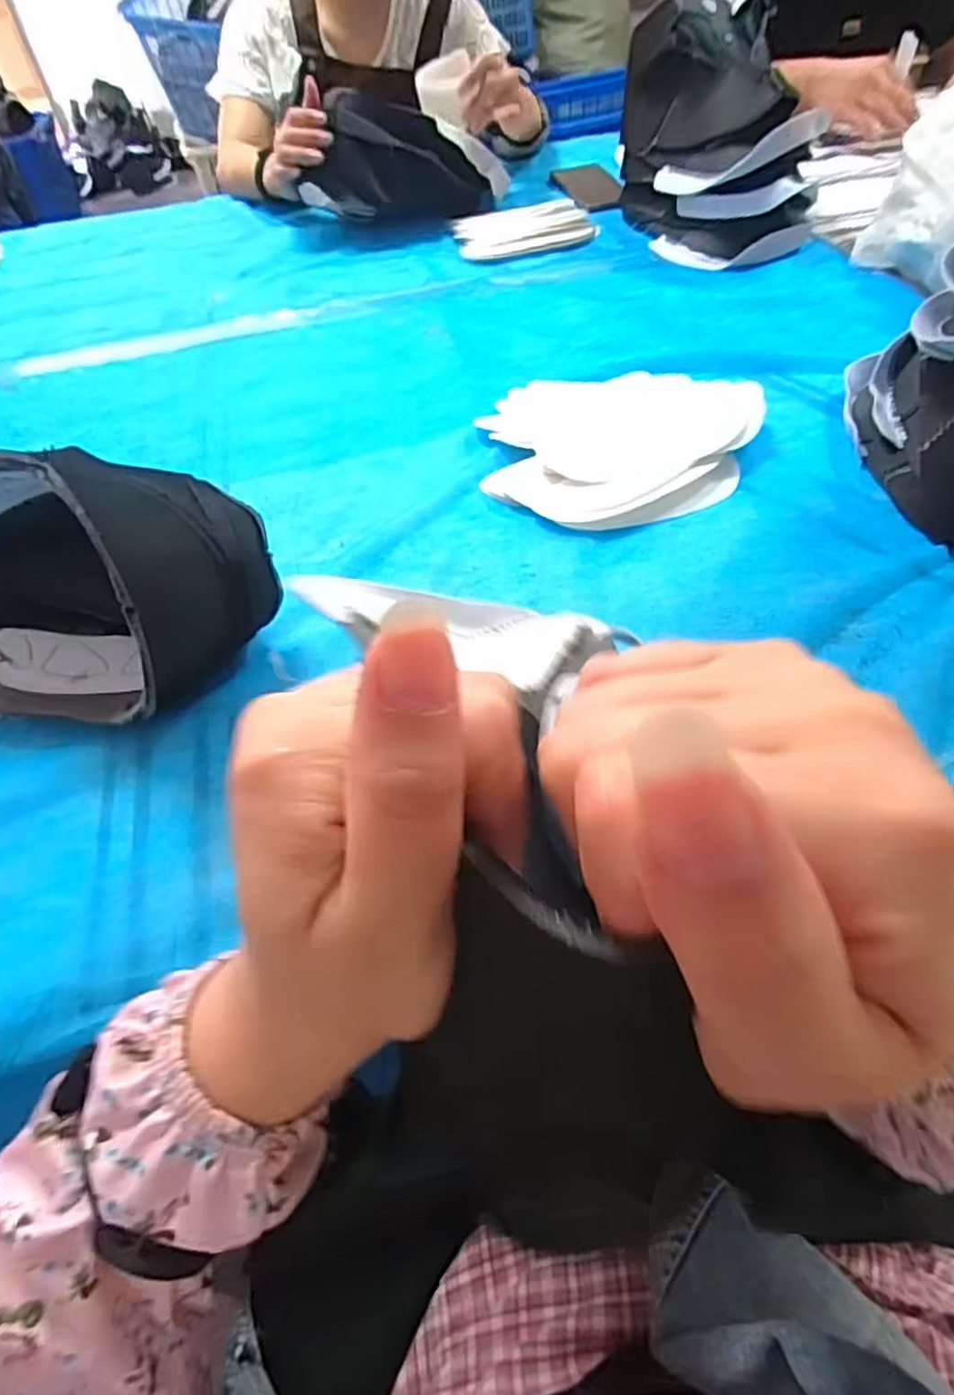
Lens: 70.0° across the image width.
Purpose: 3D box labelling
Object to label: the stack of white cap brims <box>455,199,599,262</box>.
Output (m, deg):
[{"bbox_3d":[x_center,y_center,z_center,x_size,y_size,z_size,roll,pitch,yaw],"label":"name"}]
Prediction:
[{"bbox_3d":[0.061,-0.589,0.856,0.171,0.025,0.094,-6,52,1],"label":"stack of white cap brims"}]

